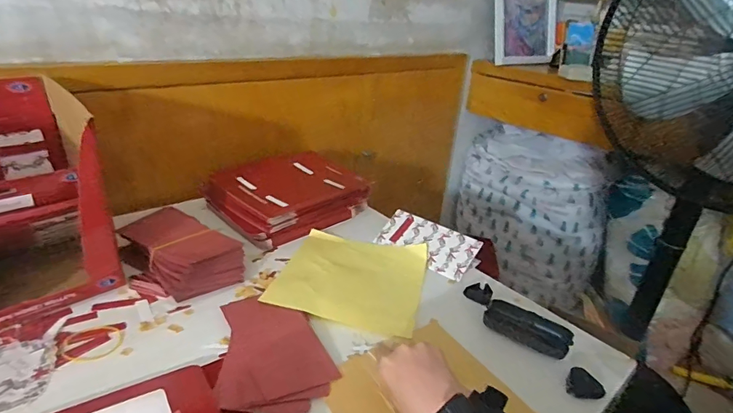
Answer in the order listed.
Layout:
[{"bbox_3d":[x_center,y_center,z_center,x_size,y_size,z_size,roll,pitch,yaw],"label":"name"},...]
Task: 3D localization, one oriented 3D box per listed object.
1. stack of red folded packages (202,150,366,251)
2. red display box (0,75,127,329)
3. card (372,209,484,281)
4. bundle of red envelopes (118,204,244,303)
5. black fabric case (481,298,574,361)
[{"bbox_3d":[-0.147,-0.020,0.827,0.188,0.064,0.253,25,33,36],"label":"stack of red folded packages"},{"bbox_3d":[-0.474,-0.010,0.549,0.207,0.238,0.236,-20,35,-41],"label":"red display box"},{"bbox_3d":[0.107,0.063,0.752,0.175,0.011,0.086,24,61,31],"label":"card"},{"bbox_3d":[-0.285,0.061,0.646,0.195,0.048,0.115,22,31,32],"label":"bundle of red envelopes"},{"bbox_3d":[0.218,0.168,0.581,0.111,0.022,0.055,23,32,33],"label":"black fabric case"}]

